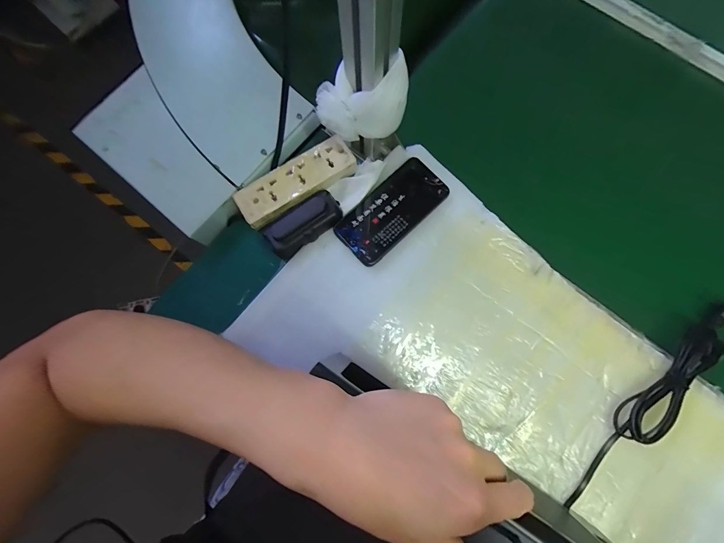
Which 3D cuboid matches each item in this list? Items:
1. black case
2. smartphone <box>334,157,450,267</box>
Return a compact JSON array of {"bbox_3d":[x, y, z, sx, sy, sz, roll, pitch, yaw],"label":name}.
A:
[{"bbox_3d":[-0.077,-0.065,0.442,0.103,0.024,0.051,-36,80,-6],"label":"black case"},{"bbox_3d":[0.040,-0.082,0.447,0.150,0.011,0.075,-42,81,-7],"label":"smartphone"}]

